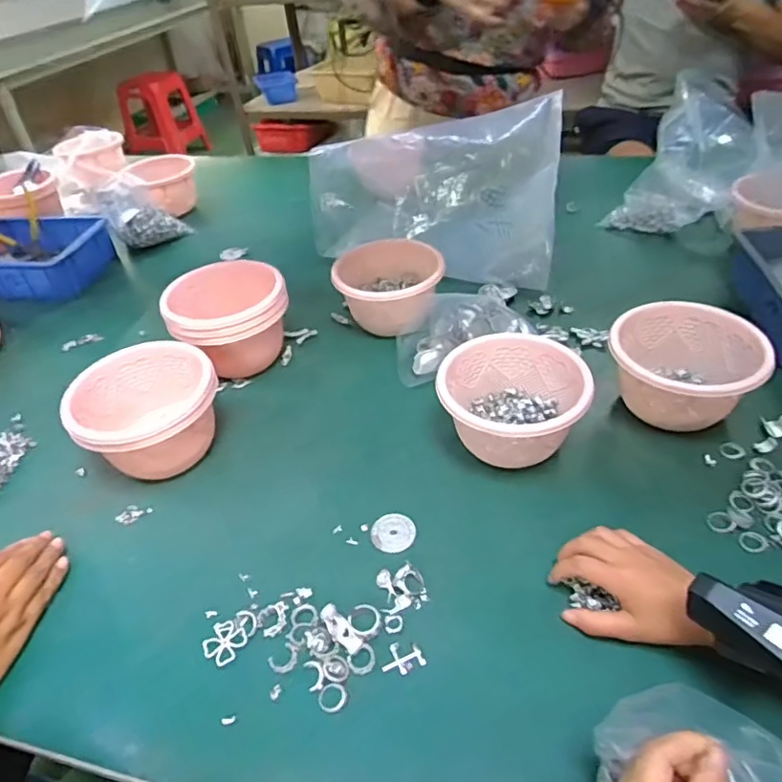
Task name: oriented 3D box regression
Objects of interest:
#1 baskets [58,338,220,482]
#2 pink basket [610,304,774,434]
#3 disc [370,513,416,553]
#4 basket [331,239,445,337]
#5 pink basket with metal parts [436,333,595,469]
[{"bbox_3d":[-0.261,0.029,0.626,0.150,0.102,0.136,-21,44,-15],"label":"baskets"},{"bbox_3d":[0.320,-0.020,0.629,0.146,0.099,0.144,-4,42,4],"label":"pink basket"},{"bbox_3d":[0.002,0.135,0.541,0.043,0.004,0.040,-4,42,4],"label":"disc"},{"bbox_3d":[-0.001,-0.135,0.772,0.149,0.068,0.168,-4,42,3],"label":"basket"},{"bbox_3d":[0.132,0.015,0.602,0.154,0.084,0.141,-4,42,3],"label":"pink basket with metal parts"}]

